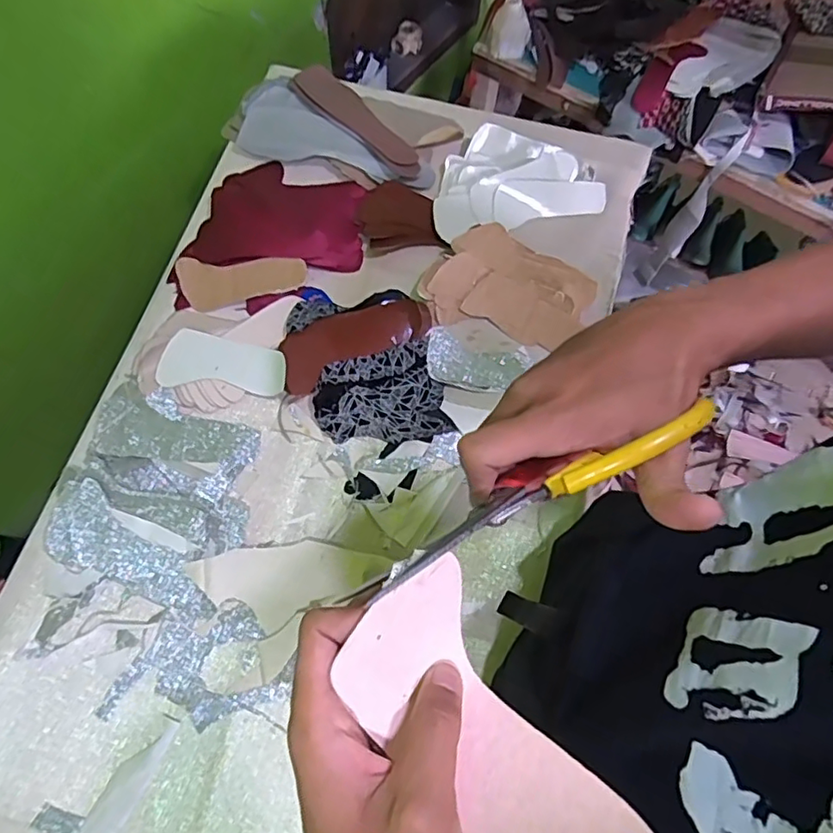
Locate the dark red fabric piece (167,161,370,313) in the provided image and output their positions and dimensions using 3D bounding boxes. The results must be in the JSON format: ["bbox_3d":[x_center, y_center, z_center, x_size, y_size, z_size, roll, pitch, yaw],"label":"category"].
[{"bbox_3d":[-0.191,-0.248,0.805,0.219,0.030,0.246,15,68,5],"label":"dark red fabric piece"}]

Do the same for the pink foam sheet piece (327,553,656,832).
[{"bbox_3d":[0.034,0.131,0.221,0.067,0.030,0.153,-37,52,-15],"label":"pink foam sheet piece"}]

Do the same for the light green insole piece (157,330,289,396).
[{"bbox_3d":[-0.239,-0.068,0.719,0.155,0.010,0.069,5,86,2],"label":"light green insole piece"}]

